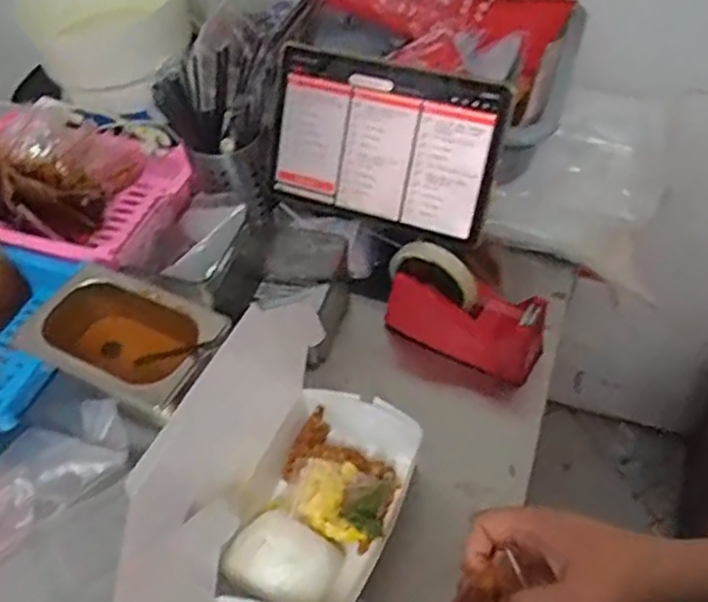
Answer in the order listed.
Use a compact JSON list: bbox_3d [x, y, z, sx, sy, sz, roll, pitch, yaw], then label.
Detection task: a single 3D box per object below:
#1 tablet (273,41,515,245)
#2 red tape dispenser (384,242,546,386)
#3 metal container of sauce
[{"bbox_3d":[0.030,-0.165,0.729,0.246,0.163,0.015,20,26,18],"label":"tablet"},{"bbox_3d":[0.109,0.005,0.684,0.160,0.097,0.057,21,55,20],"label":"red tape dispenser"},{"bbox_3d":[-0.205,0.051,0.662,0.174,0.085,0.117,24,56,22],"label":"metal container of sauce"}]

